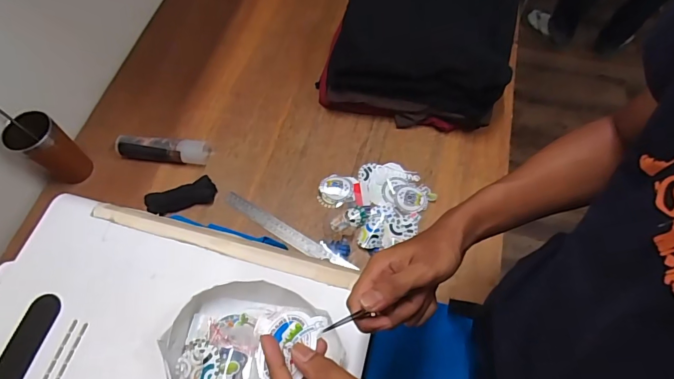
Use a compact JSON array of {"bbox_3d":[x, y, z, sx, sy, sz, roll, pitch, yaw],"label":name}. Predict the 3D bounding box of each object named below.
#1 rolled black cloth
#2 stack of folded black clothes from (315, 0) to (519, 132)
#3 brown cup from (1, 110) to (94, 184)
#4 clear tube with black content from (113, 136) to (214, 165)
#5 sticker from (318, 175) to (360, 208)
[{"bbox_3d":[-0.298,0.011,0.766,0.128,0.023,0.050,-16,64,-7],"label":"rolled black cloth"},{"bbox_3d":[0.195,-0.388,0.889,0.348,0.174,0.509,13,64,8],"label":"stack of folded black clothes"},{"bbox_3d":[-0.529,-0.073,0.746,0.071,0.149,0.077,0,63,1],"label":"brown cup"},{"bbox_3d":[-0.351,-0.079,0.804,0.184,0.043,0.042,3,63,3],"label":"clear tube with black content"},{"bbox_3d":[0.000,0.001,0.782,0.070,0.007,0.067,4,64,3],"label":"sticker"}]

